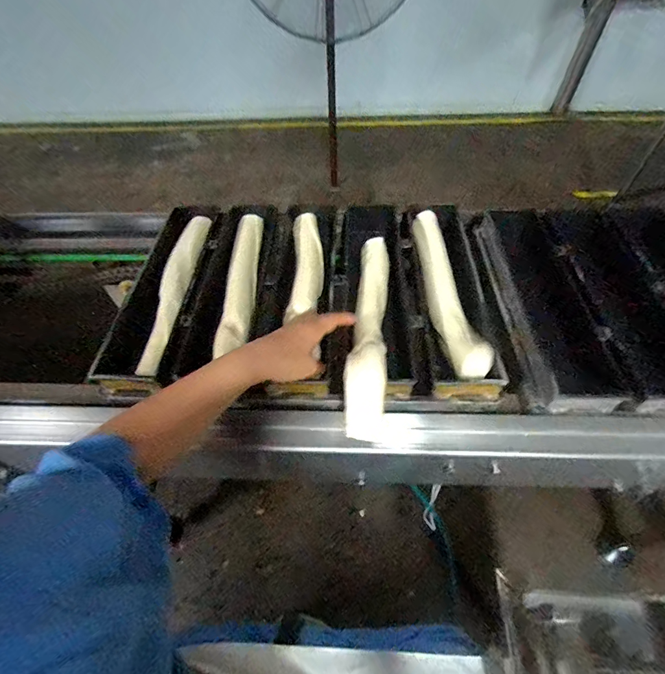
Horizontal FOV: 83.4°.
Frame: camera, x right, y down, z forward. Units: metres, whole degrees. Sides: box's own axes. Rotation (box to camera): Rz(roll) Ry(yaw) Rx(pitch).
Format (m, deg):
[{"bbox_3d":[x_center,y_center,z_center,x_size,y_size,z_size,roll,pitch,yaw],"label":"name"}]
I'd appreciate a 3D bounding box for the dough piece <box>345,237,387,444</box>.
[{"bbox_3d":[0.053,-0.022,0.540,0.047,0.058,0.347,4,47,6],"label":"dough piece"}]

